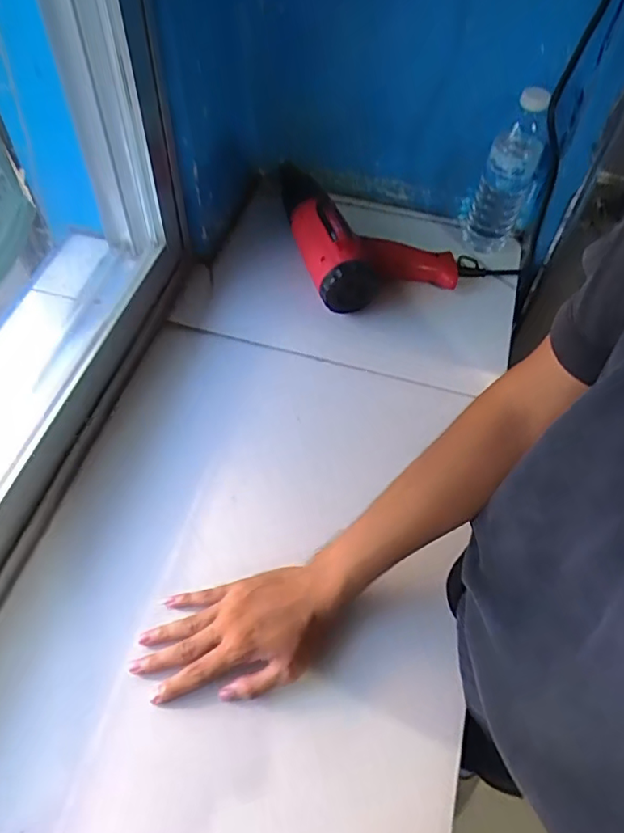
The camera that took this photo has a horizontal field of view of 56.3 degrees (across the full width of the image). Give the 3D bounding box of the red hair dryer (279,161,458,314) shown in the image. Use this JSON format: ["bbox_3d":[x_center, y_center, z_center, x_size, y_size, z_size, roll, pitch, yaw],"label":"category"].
[{"bbox_3d":[0.071,-0.236,0.758,0.194,0.070,0.195,-17,59,-13],"label":"red hair dryer"}]

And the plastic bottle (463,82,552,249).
[{"bbox_3d":[0.244,-0.300,0.728,0.066,0.199,0.063,18,58,9],"label":"plastic bottle"}]

